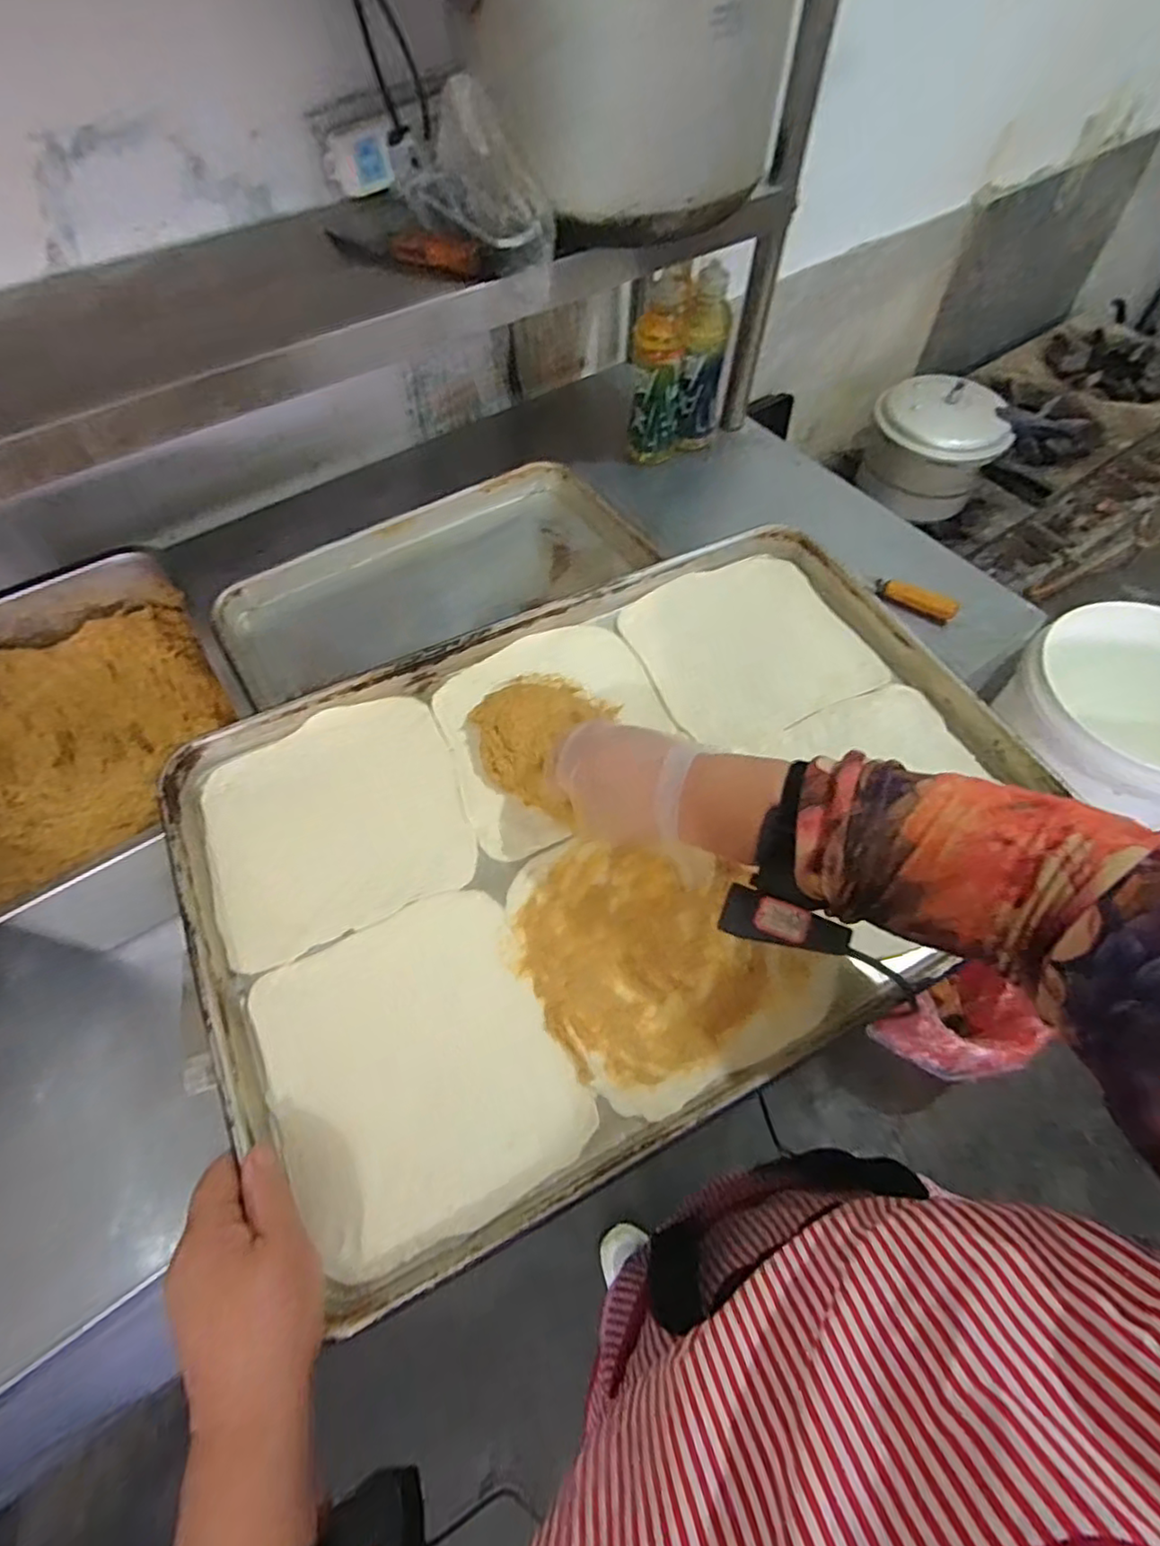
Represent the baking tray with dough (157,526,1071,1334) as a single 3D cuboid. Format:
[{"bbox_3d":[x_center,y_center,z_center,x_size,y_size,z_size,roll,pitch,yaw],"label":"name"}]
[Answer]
[{"bbox_3d":[0.031,0.025,0.488,0.595,0.038,0.397,-24,60,-14],"label":"baking tray with dough"}]

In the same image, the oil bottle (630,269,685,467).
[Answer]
[{"bbox_3d":[0.107,-0.553,0.901,0.072,0.214,0.080,7,58,5],"label":"oil bottle"}]

